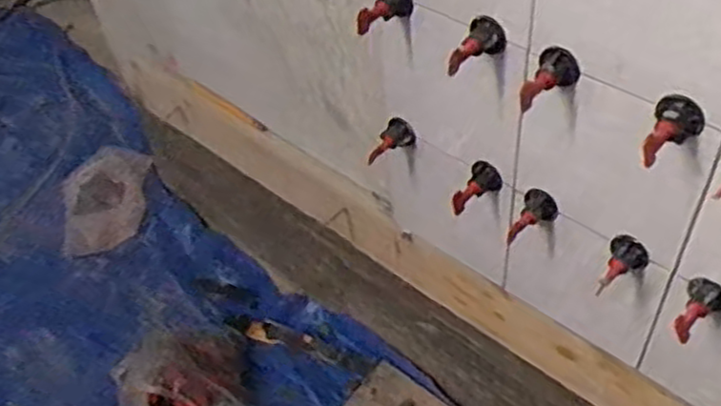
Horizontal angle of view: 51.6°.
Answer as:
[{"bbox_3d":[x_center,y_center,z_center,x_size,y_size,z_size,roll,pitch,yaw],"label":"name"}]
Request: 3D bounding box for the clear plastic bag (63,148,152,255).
[{"bbox_3d":[-0.462,-0.002,1.340,0.145,0.206,0.034,13,16,-5],"label":"clear plastic bag"}]

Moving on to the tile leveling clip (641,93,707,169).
[{"bbox_3d":[0.200,-0.042,0.478,0.030,0.026,0.050,20,53,22],"label":"tile leveling clip"}]

